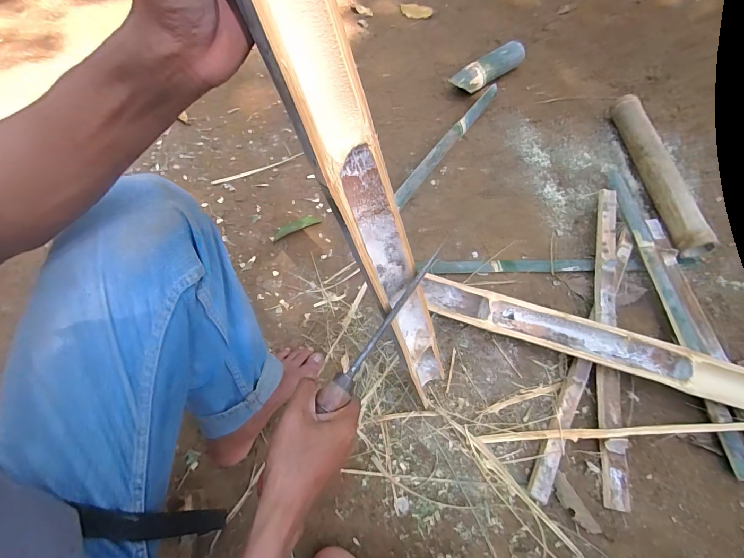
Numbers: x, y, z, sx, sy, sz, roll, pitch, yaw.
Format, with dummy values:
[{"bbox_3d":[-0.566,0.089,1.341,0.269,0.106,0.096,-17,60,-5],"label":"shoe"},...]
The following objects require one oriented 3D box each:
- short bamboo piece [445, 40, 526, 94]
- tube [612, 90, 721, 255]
[{"bbox_3d":[0.359,-0.642,1.140,0.282,0.071,0.079,-35,66,-16],"label":"short bamboo piece"},{"bbox_3d":[0.701,-0.271,0.921,0.059,0.081,0.484,-1,62,0],"label":"tube"}]

